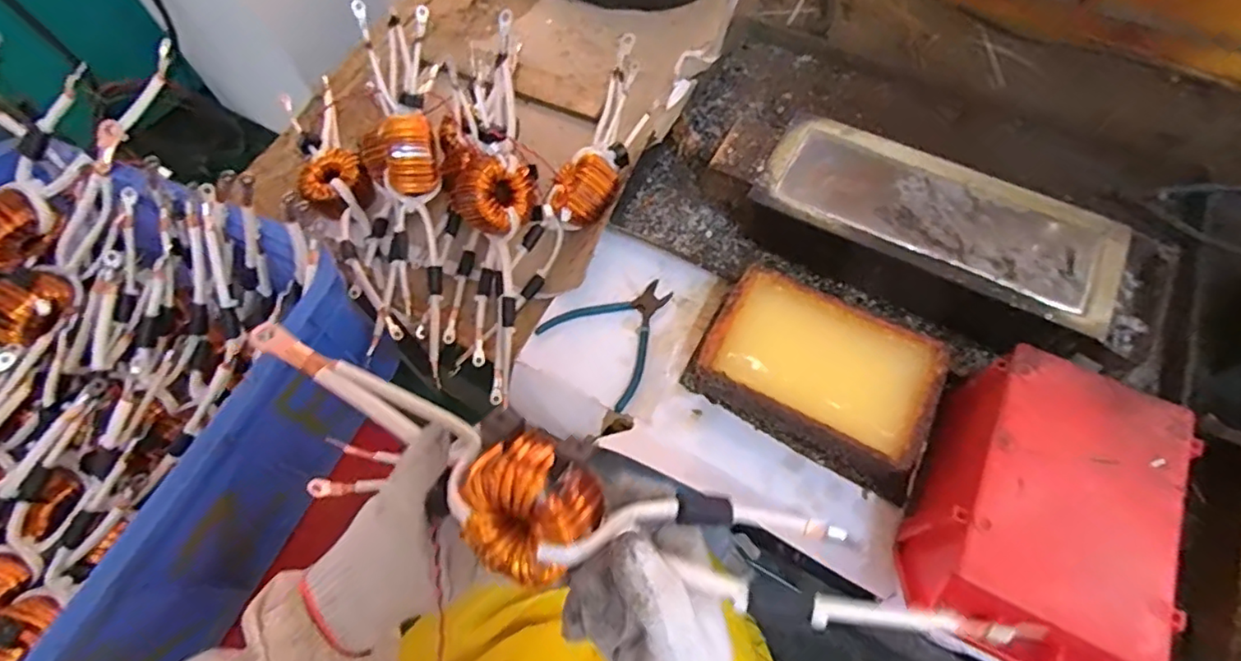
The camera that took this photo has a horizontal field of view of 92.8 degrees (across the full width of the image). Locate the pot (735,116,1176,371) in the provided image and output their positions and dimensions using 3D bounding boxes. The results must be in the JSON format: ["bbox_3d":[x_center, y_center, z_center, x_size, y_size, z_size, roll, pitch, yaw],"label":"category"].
[{"bbox_3d":[0.332,-0.089,0.612,0.391,0.080,0.154,27,67,14],"label":"pot"}]

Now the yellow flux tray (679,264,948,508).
[{"bbox_3d":[0.188,0.041,0.568,0.223,0.065,0.137,26,67,14],"label":"yellow flux tray"}]

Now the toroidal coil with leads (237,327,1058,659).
[{"bbox_3d":[-0.031,0.096,0.330,0.439,0.051,0.085,16,65,13],"label":"toroidal coil with leads"}]

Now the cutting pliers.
[{"bbox_3d":[0.001,-0.002,0.627,0.125,0.008,0.133,41,72,20],"label":"cutting pliers"}]

